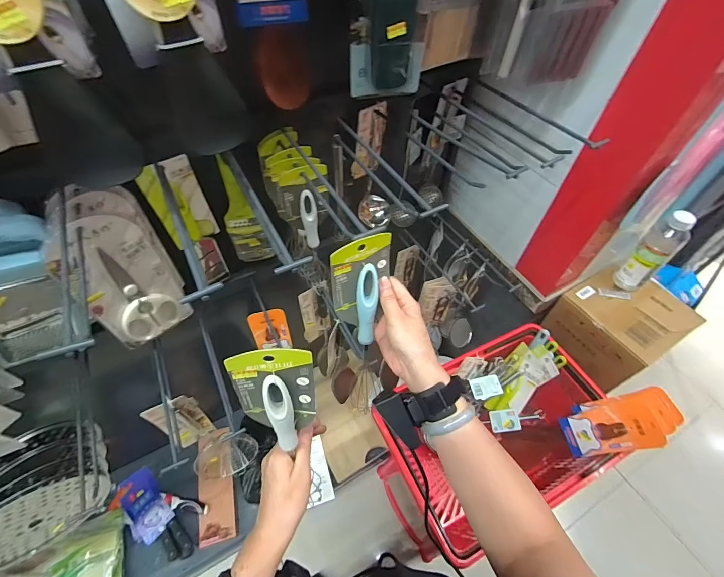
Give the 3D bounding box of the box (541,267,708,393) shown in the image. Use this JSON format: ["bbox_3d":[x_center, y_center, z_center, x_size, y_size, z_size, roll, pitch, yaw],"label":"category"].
[{"bbox_3d":[0.618,0.082,0.860,0.223,0.150,0.213,-26,58,-19],"label":"box"}]

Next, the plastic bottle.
[{"bbox_3d":[0.644,-0.080,0.774,0.055,0.218,0.065,-31,60,-22],"label":"plastic bottle"}]

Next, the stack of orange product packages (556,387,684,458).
[{"bbox_3d":[0.510,0.271,0.706,0.037,0.208,0.105,19,46,-31],"label":"stack of orange product packages"}]

